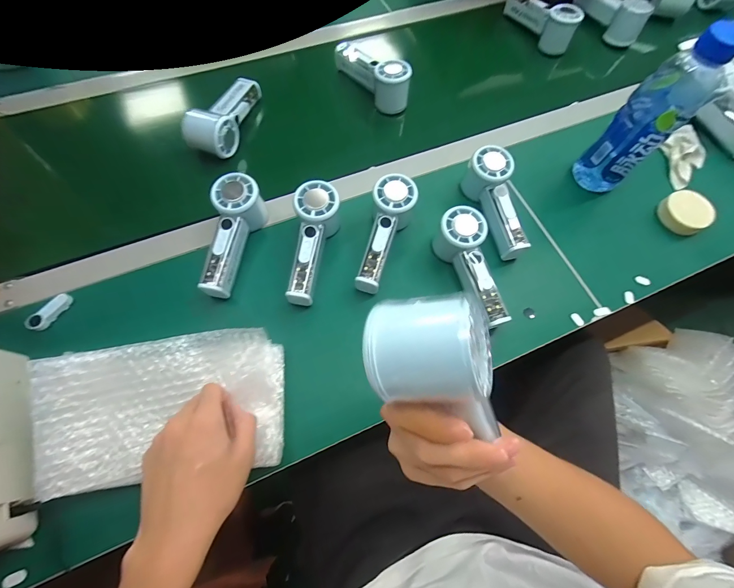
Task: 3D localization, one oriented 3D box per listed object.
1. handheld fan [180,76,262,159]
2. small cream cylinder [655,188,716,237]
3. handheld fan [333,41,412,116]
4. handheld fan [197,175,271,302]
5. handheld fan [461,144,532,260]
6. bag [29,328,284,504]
[{"bbox_3d":[-0.220,-0.277,0.506,0.063,0.047,0.161,11,68,2],"label":"handheld fan"},{"bbox_3d":[0.469,-0.121,0.491,0.057,0.026,0.064,-26,72,-12],"label":"small cream cylinder"},{"bbox_3d":[0.011,-0.371,0.557,0.047,0.062,0.155,-38,75,-16],"label":"handheld fan"},{"bbox_3d":[-0.175,-0.072,0.434,0.054,0.056,0.154,9,80,1],"label":"handheld fan"},{"bbox_3d":[0.188,-0.128,0.463,0.056,0.057,0.151,-18,70,-10],"label":"handheld fan"},{"bbox_3d":[-0.193,0.110,0.331,0.211,0.031,0.134,-4,79,-15],"label":"bag"}]

